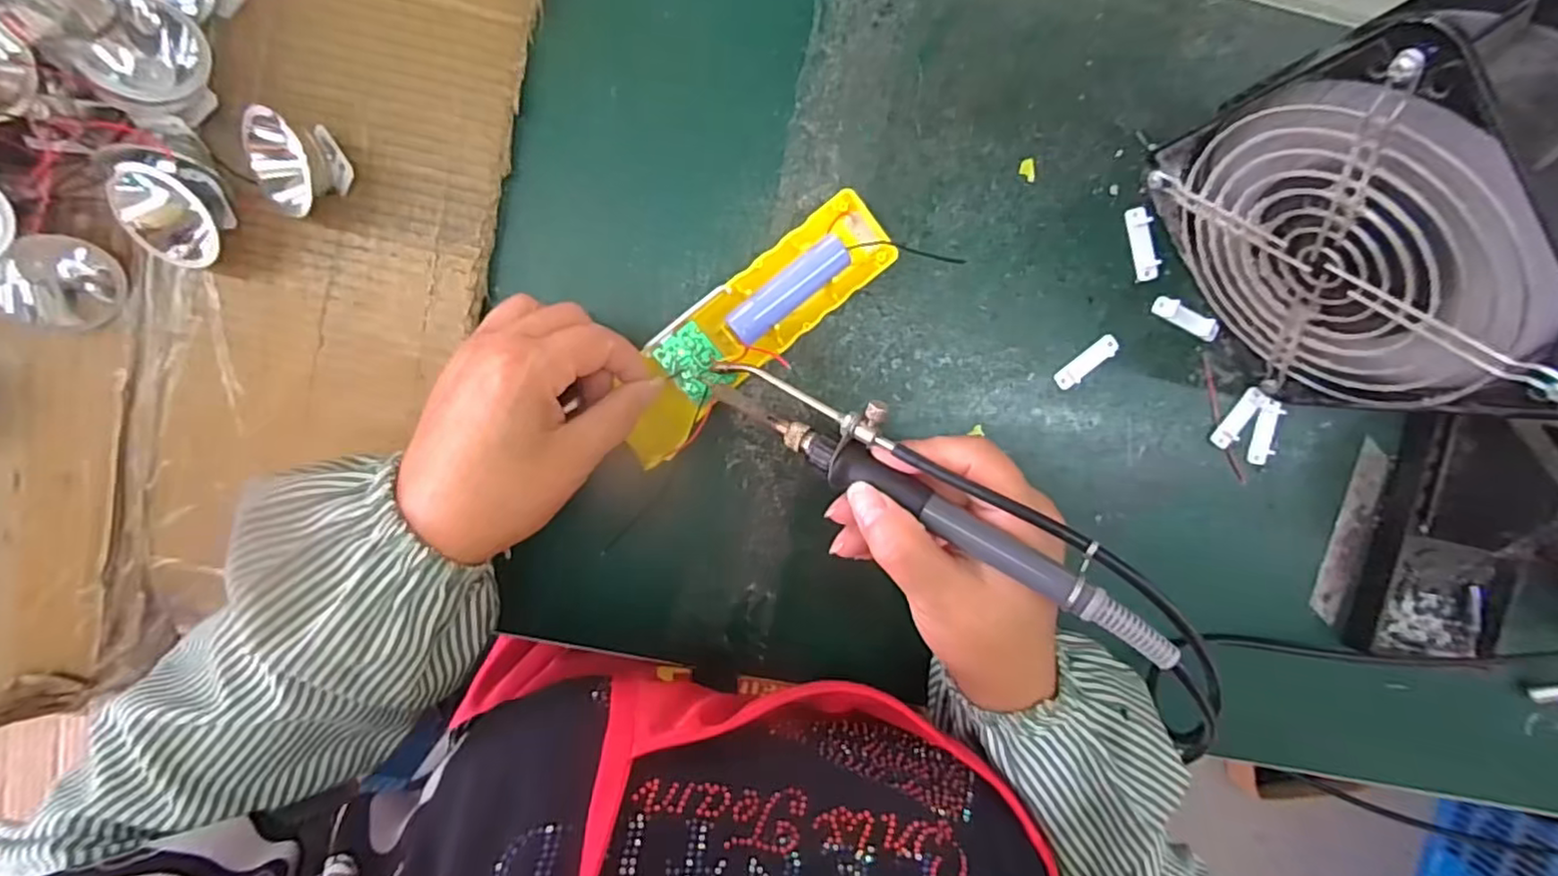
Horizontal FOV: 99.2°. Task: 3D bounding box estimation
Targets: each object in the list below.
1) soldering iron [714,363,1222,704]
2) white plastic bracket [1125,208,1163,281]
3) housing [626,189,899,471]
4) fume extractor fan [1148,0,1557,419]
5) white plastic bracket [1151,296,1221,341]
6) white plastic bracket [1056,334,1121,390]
[{"bbox_3d":[0.060,0.020,0.250,0.213,0.018,0.031,30,92,20],"label":"soldering iron"},{"bbox_3d":[0.189,-0.101,0.344,0.011,0.005,0.037,-14,96,-3],"label":"white plastic bracket"},{"bbox_3d":[-0.014,-0.054,0.318,0.162,0.028,0.047,-43,97,-3],"label":"housing"},{"bbox_3d":[0.245,-0.087,0.276,0.057,0.151,0.148,-35,97,-1],"label":"fume extractor fan"},{"bbox_3d":[0.216,-0.063,0.349,0.038,0.006,0.010,25,93,-6],"label":"white plastic bracket"},{"bbox_3d":[0.163,-0.040,0.350,0.037,0.004,0.011,-38,97,0],"label":"white plastic bracket"}]

